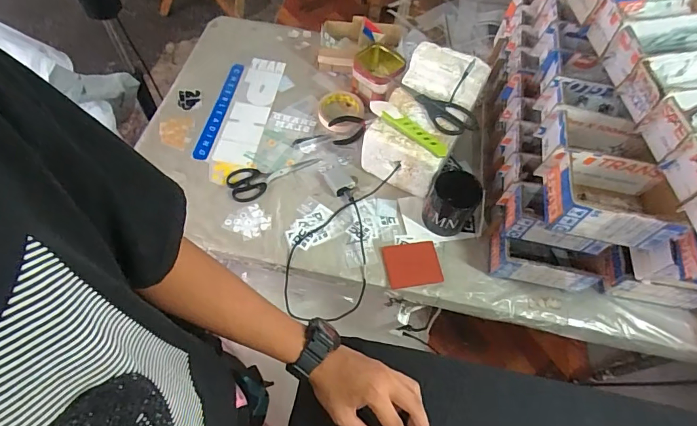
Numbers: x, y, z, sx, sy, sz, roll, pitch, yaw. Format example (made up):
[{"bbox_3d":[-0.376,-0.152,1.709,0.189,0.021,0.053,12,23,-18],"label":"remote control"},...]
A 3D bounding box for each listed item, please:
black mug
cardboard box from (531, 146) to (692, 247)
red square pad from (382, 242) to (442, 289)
[{"bbox_3d":[0.180,-0.016,0.748,0.077,0.081,0.094,27,62,11],"label":"black mug"},{"bbox_3d":[0.360,-0.017,0.586,0.165,0.071,0.096,10,60,1],"label":"cardboard box"},{"bbox_3d":[0.111,0.089,0.730,0.092,0.007,0.077,-5,61,-7],"label":"red square pad"}]

